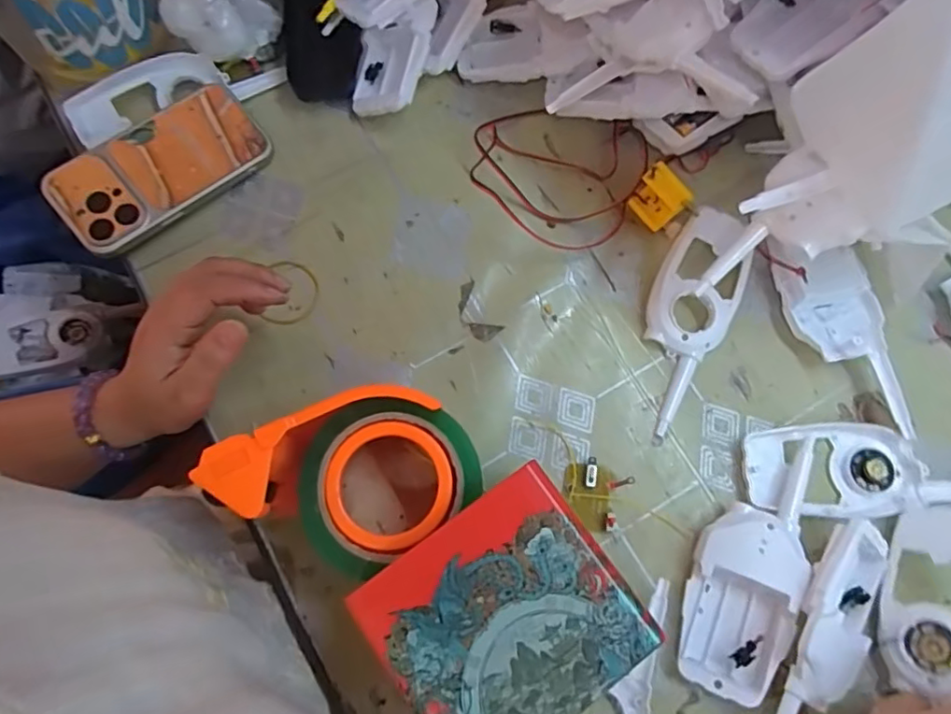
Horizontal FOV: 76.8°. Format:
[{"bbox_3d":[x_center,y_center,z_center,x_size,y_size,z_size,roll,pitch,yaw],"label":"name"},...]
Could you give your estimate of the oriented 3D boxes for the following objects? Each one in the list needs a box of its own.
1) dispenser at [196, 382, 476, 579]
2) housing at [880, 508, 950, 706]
[{"bbox_3d":[-0.069,0.078,0.360,0.138,0.080,0.094,-22,76,-7],"label":"dispenser"},{"bbox_3d":[0.276,0.143,0.354,0.053,0.013,0.108,1,69,46],"label":"housing"}]

